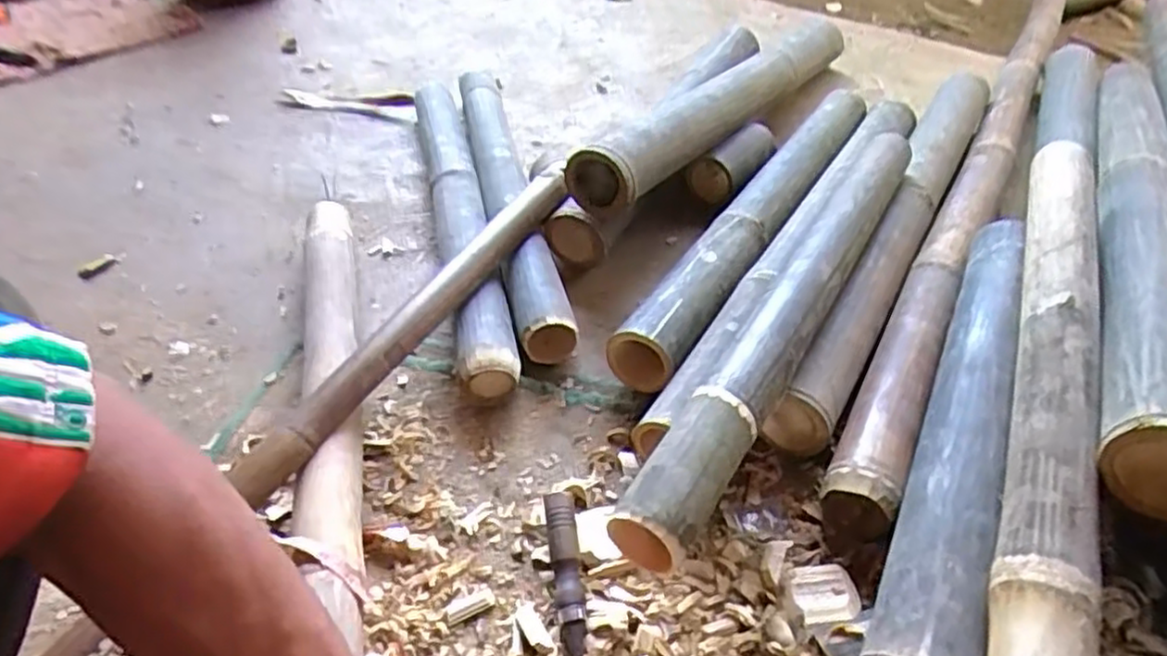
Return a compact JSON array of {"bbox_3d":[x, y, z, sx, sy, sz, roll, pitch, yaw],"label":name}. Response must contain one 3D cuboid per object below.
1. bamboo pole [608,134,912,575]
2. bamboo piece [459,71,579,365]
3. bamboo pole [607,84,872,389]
[{"bbox_3d":[0.210,-0.040,0.697,0.056,0.048,0.641,22,49,24],"label":"bamboo pole"},{"bbox_3d":[-0.106,-0.190,0.965,0.071,0.069,0.616,-10,44,-8],"label":"bamboo piece"},{"bbox_3d":[0.226,-0.152,0.906,0.073,0.075,0.648,23,49,24],"label":"bamboo pole"}]

